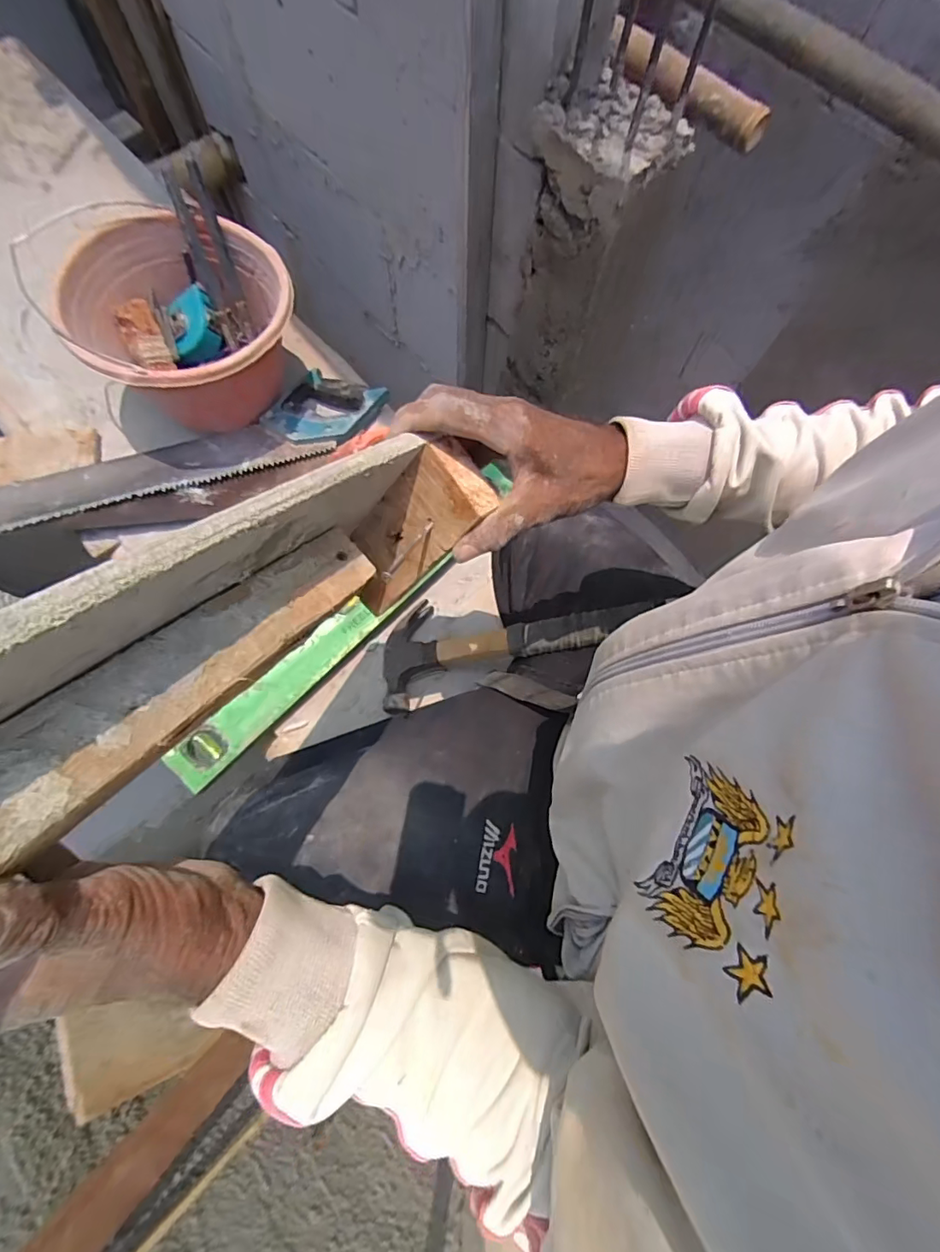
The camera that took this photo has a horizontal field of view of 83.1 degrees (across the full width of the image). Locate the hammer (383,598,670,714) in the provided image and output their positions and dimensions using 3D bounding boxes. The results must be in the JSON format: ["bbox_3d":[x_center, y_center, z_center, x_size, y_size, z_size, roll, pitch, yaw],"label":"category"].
[{"bbox_3d":[0.051,0.013,0.594,0.304,0.044,0.119,-11,73,12],"label":"hammer"}]

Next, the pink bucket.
[{"bbox_3d":[-0.333,-0.367,0.655,0.245,0.146,0.264,0,74,-1],"label":"pink bucket"}]

